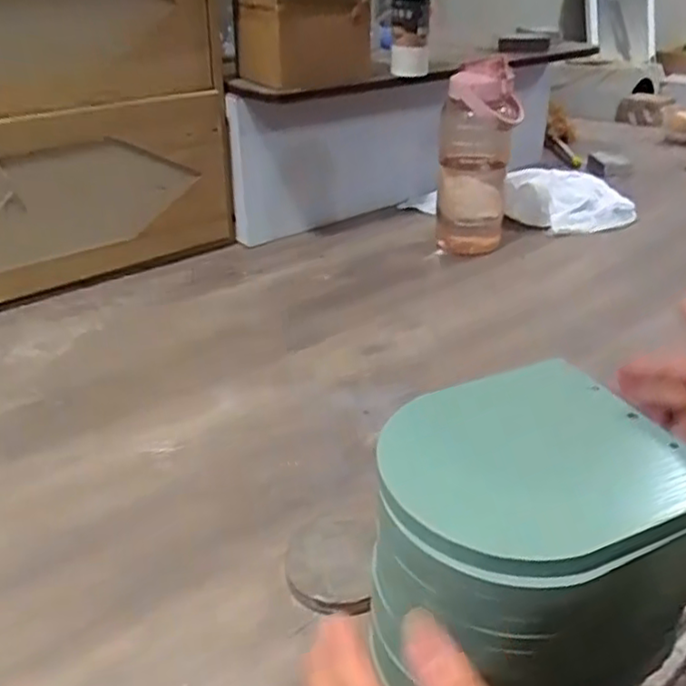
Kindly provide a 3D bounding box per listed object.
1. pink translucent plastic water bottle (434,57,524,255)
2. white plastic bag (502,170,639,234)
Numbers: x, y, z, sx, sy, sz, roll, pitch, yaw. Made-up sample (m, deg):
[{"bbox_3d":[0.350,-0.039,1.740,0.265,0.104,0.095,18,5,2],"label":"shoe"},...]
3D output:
[{"bbox_3d":[0.207,-0.282,1.040,0.115,0.285,0.083,0,29,3],"label":"pink translucent plastic water bottle"},{"bbox_3d":[0.390,-0.250,1.179,0.213,0.088,0.112,-7,30,-10],"label":"white plastic bag"}]

